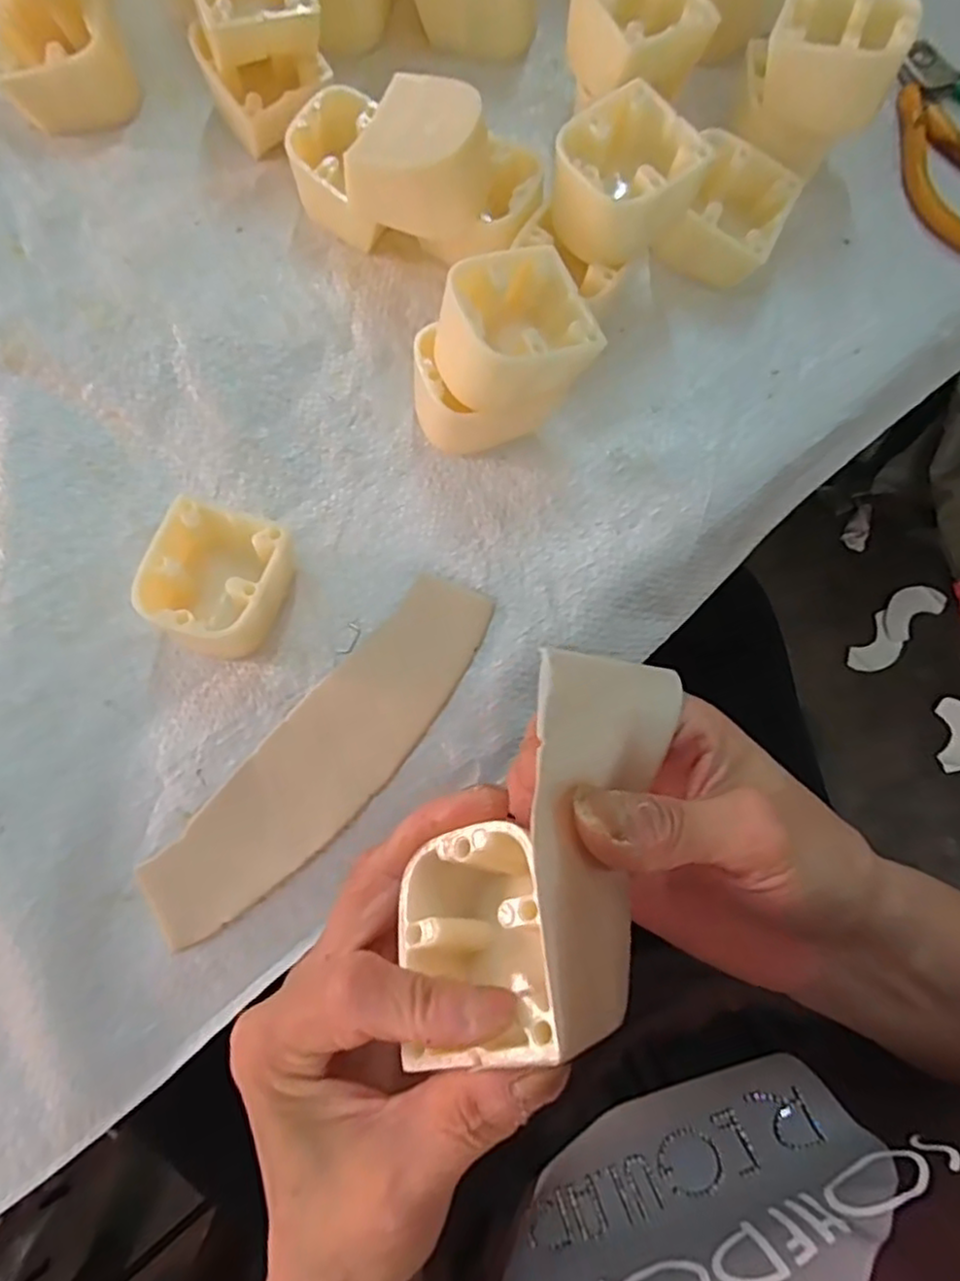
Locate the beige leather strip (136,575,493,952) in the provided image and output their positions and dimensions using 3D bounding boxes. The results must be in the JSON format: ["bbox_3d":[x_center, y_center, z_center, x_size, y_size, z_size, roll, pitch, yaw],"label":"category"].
[{"bbox_3d":[-0.063,0.048,0.286,0.048,0.006,0.179,42,81,6],"label":"beige leather strip"}]

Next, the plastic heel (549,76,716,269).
[{"bbox_3d":[0.062,-0.196,0.292,0.060,0.037,0.051,-41,83,-8],"label":"plastic heel"}]

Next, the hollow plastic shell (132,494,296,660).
[{"bbox_3d":[-0.108,-0.025,0.284,0.051,0.032,0.058,17,79,2],"label":"hollow plastic shell"}]

